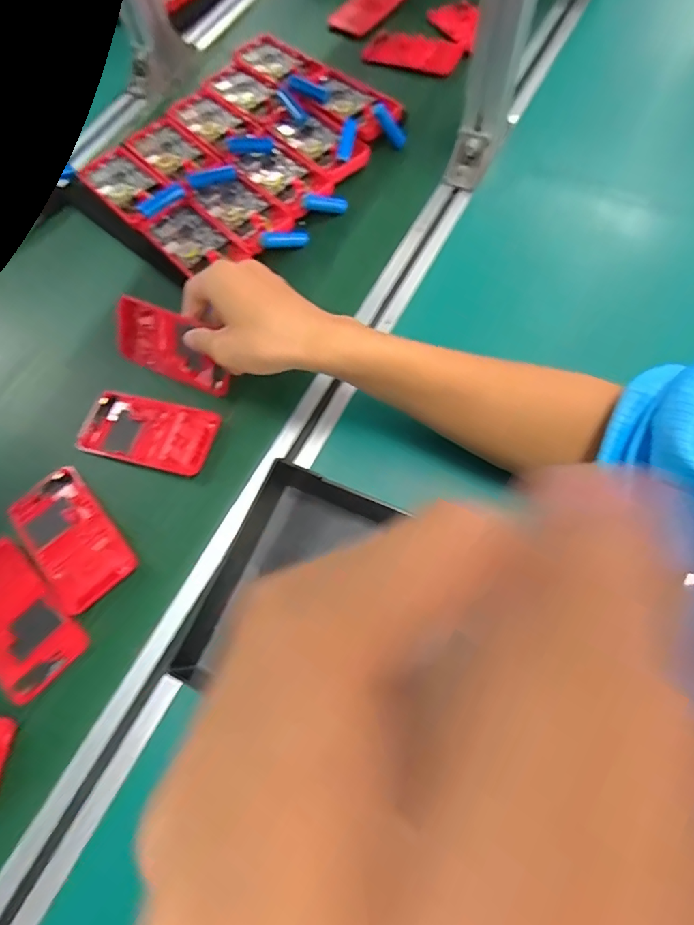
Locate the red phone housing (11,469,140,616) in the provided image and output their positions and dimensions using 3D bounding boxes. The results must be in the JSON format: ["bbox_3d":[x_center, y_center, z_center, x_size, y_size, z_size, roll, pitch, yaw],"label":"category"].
[{"bbox_3d":[-0.229,0.059,0.392,0.065,0.009,0.122,-41,70,-12],"label":"red phone housing"}]

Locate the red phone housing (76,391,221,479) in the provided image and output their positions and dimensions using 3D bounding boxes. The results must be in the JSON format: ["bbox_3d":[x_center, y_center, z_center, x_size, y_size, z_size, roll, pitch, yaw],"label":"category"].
[{"bbox_3d":[-0.179,-0.029,0.424,0.123,0.006,0.064,13,69,10],"label":"red phone housing"}]

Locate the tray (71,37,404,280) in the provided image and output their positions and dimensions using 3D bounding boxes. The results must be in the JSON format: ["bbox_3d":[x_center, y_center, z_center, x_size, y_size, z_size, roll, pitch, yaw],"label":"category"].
[{"bbox_3d":[-0.115,-0.355,0.544,0.264,0.030,0.330,36,73,17],"label":"tray"}]

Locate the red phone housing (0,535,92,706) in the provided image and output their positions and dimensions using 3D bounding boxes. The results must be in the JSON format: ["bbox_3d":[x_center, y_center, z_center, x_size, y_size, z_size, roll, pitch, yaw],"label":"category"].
[{"bbox_3d":[-0.263,0.119,0.371,0.125,0.012,0.066,42,76,19],"label":"red phone housing"}]

